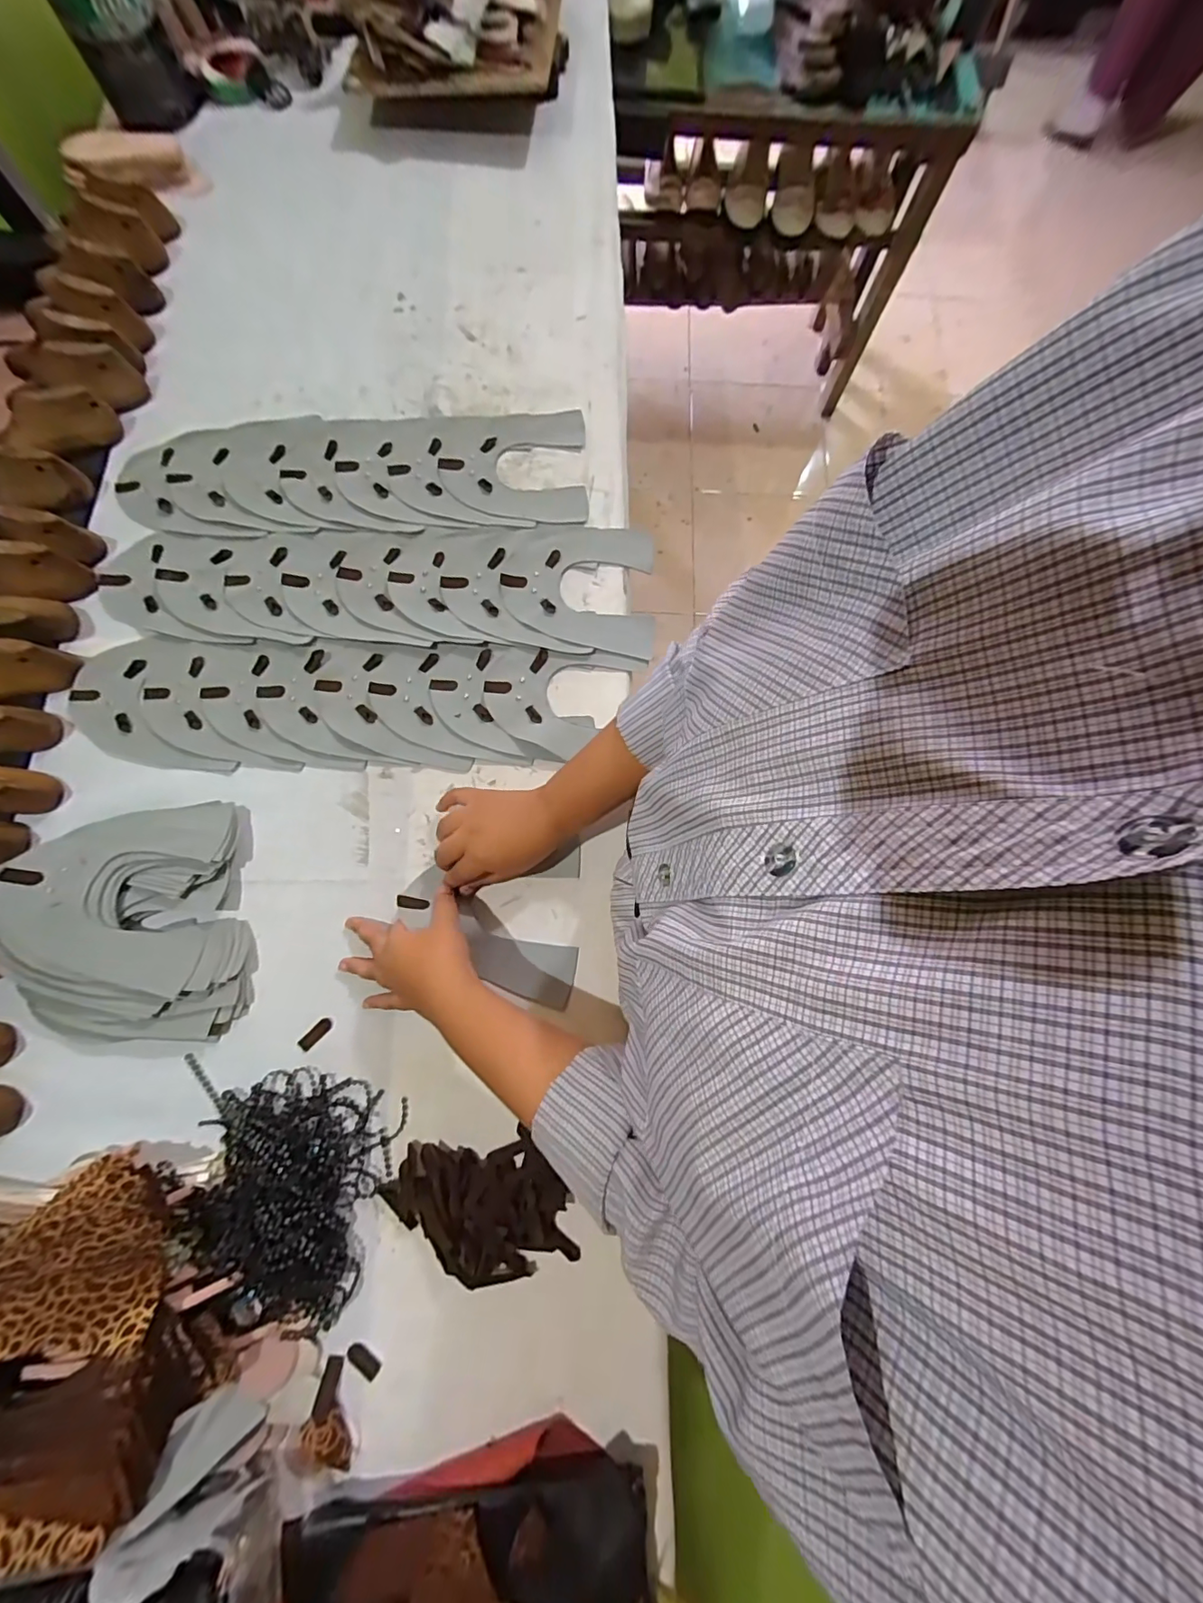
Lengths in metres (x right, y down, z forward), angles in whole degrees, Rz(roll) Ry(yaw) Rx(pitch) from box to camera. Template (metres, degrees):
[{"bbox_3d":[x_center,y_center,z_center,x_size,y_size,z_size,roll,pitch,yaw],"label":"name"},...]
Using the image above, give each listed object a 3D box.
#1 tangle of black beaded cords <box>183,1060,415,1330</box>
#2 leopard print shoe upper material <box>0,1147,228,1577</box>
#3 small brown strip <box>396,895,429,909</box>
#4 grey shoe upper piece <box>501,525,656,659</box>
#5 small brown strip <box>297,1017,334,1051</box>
[{"bbox_3d":[-0.271,0.304,0.399,0.185,0.035,0.166,14,77,1],"label":"tangle of black beaded cords"},{"bbox_3d":[-0.356,0.373,0.333,0.177,0.058,0.182,37,79,6],"label":"leopard print shoe upper material"},{"bbox_3d":[-0.164,0.089,0.443,0.027,0.004,0.013,10,38,-16],"label":"small brown strip"},{"bbox_3d":[-0.024,-0.228,0.539,0.159,0.006,0.151,3,77,-1],"label":"grey shoe upper piece"},{"bbox_3d":[-0.248,0.202,0.441,0.031,0.004,0.012,-43,82,-10],"label":"small brown strip"}]

